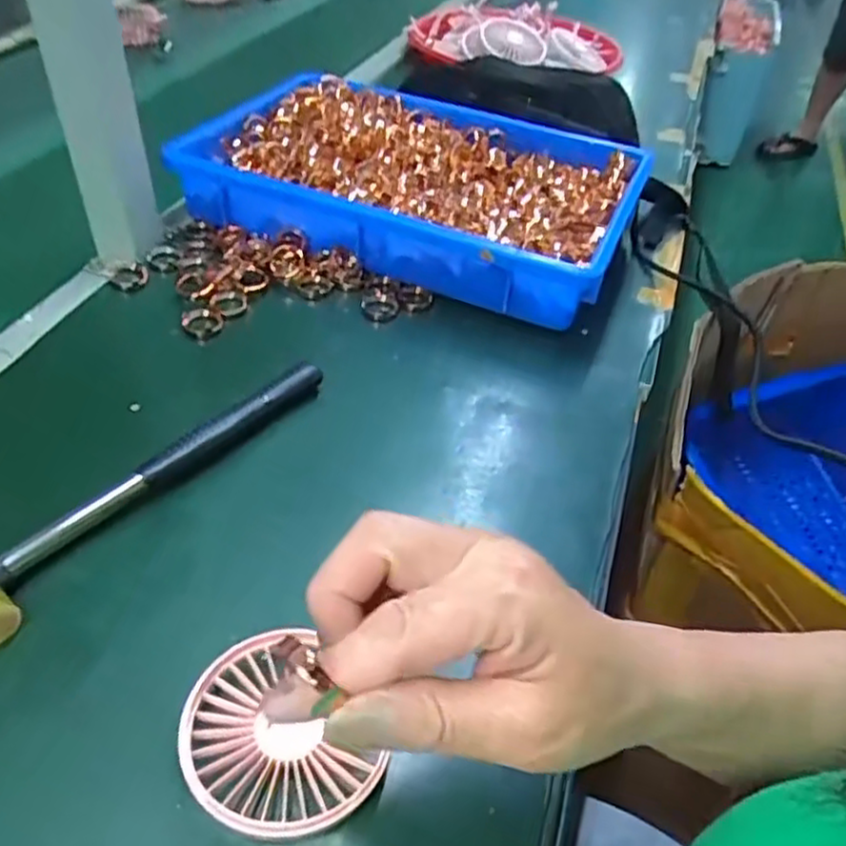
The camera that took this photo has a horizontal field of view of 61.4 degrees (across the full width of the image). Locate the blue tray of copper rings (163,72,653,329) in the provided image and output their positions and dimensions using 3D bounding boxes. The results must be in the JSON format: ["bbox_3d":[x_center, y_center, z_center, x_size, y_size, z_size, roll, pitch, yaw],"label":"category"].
[{"bbox_3d":[-0.004,-0.213,0.629,0.363,0.060,0.236,20,47,13],"label":"blue tray of copper rings"}]

